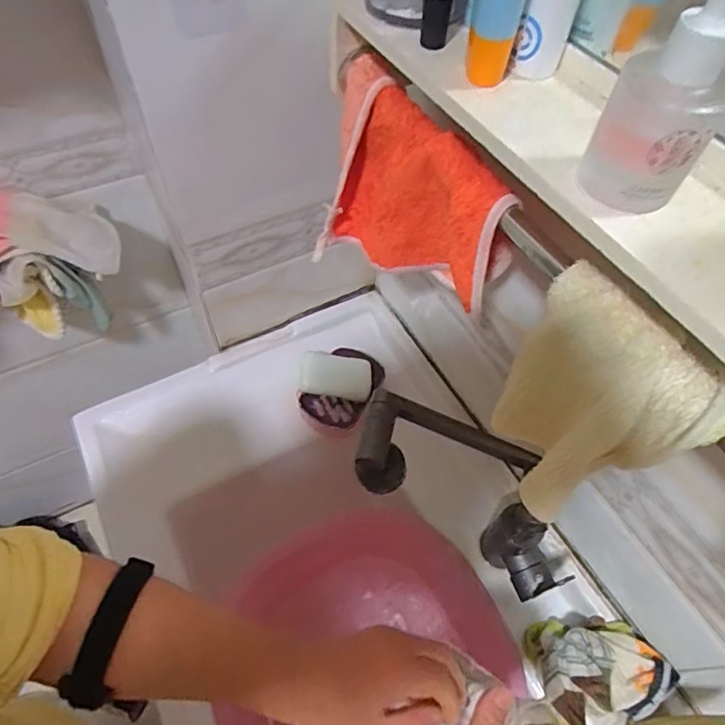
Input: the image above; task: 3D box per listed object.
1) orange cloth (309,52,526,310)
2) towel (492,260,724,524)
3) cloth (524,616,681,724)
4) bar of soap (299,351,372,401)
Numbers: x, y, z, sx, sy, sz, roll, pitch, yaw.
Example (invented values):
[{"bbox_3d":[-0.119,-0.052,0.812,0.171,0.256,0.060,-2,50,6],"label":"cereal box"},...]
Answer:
[{"bbox_3d":[0.038,-0.136,0.453,0.210,0.162,0.080,38,62,20],"label":"orange cloth"},{"bbox_3d":[0.141,0.033,0.326,0.034,0.148,0.120,-7,47,-28],"label":"towel"},{"bbox_3d":[0.251,0.332,0.543,0.128,0.074,0.117,-12,58,-11],"label":"cloth"},{"bbox_3d":[-0.037,0.015,0.726,0.101,0.022,0.065,4,56,-1],"label":"bar of soap"}]

